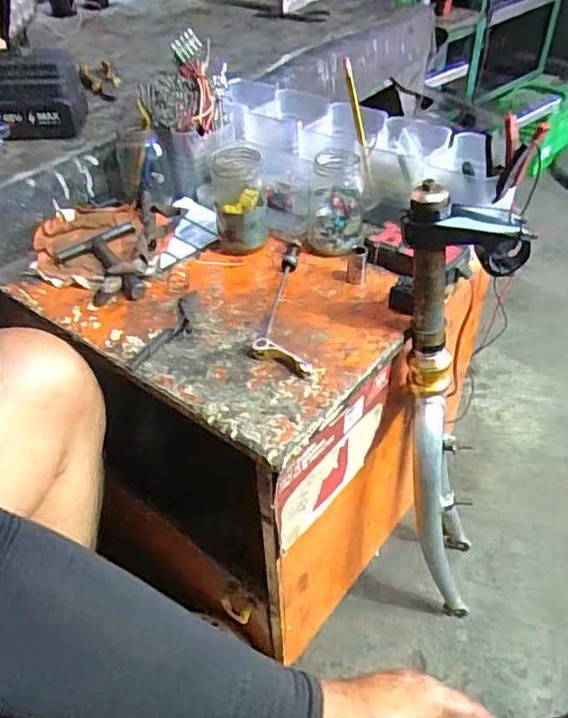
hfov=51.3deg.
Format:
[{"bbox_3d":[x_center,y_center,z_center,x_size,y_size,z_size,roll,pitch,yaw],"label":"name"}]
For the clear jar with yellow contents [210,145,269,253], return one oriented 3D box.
[{"bbox_3d":[-0.051,-0.180,0.685,0.061,0.106,0.060,-4,44,-2],"label":"clear jar with yellow contents"}]

